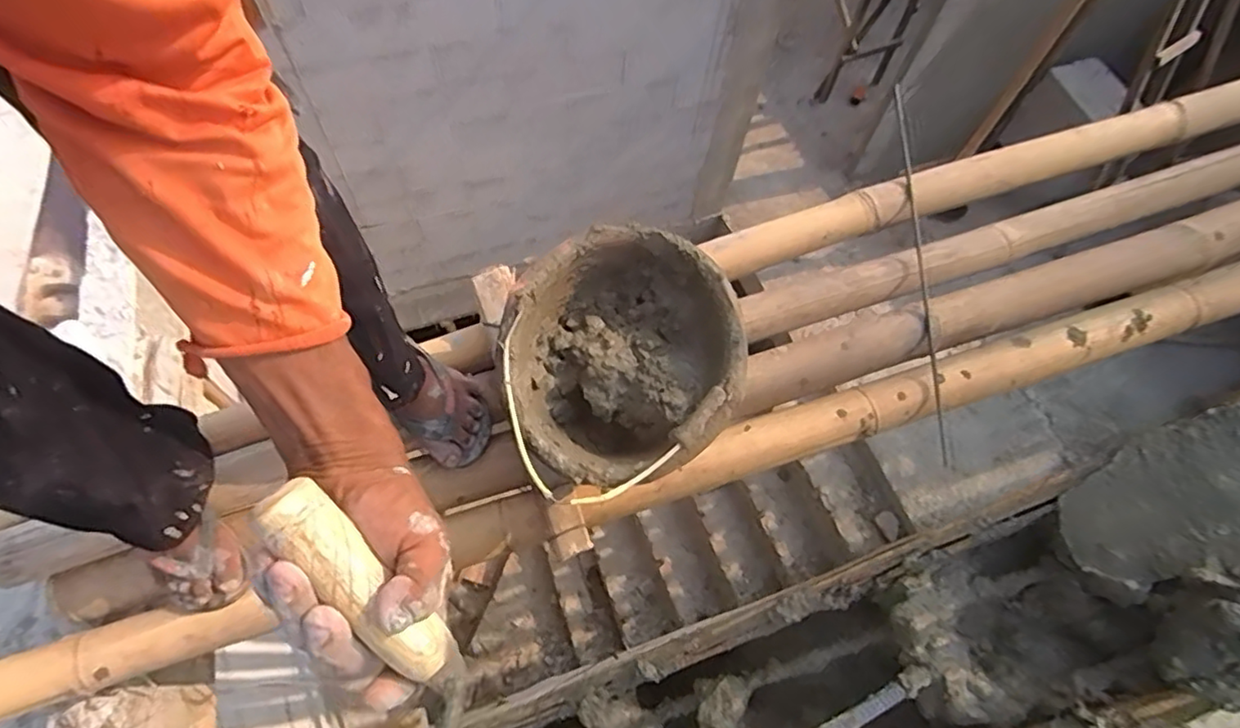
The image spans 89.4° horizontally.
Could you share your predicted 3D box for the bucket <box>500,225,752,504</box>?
[{"bbox_3d":[0.003,0.008,0.750,0.258,0.159,0.290,4,62,-2],"label":"bucket"}]

